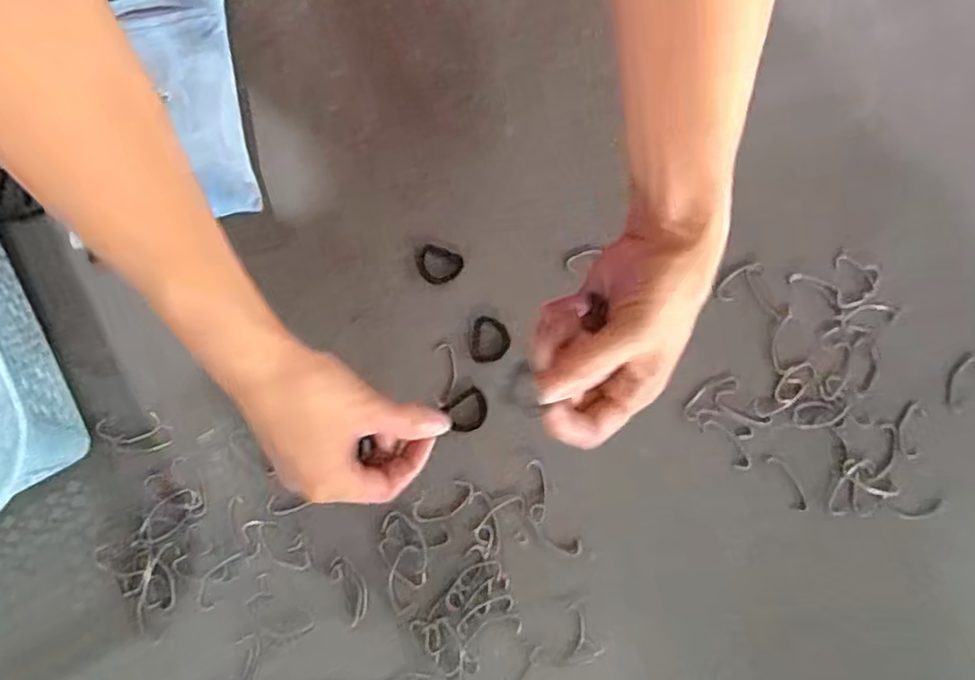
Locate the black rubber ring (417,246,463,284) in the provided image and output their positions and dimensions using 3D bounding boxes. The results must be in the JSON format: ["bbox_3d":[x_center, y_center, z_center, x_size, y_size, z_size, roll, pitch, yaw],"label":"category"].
[{"bbox_3d":[-0.032,-0.048,0.423,0.030,0.005,0.025,27,79,5],"label":"black rubber ring"}]

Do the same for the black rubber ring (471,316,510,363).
[{"bbox_3d":[0.002,0.000,0.414,0.024,0.004,0.028,6,78,0],"label":"black rubber ring"}]

